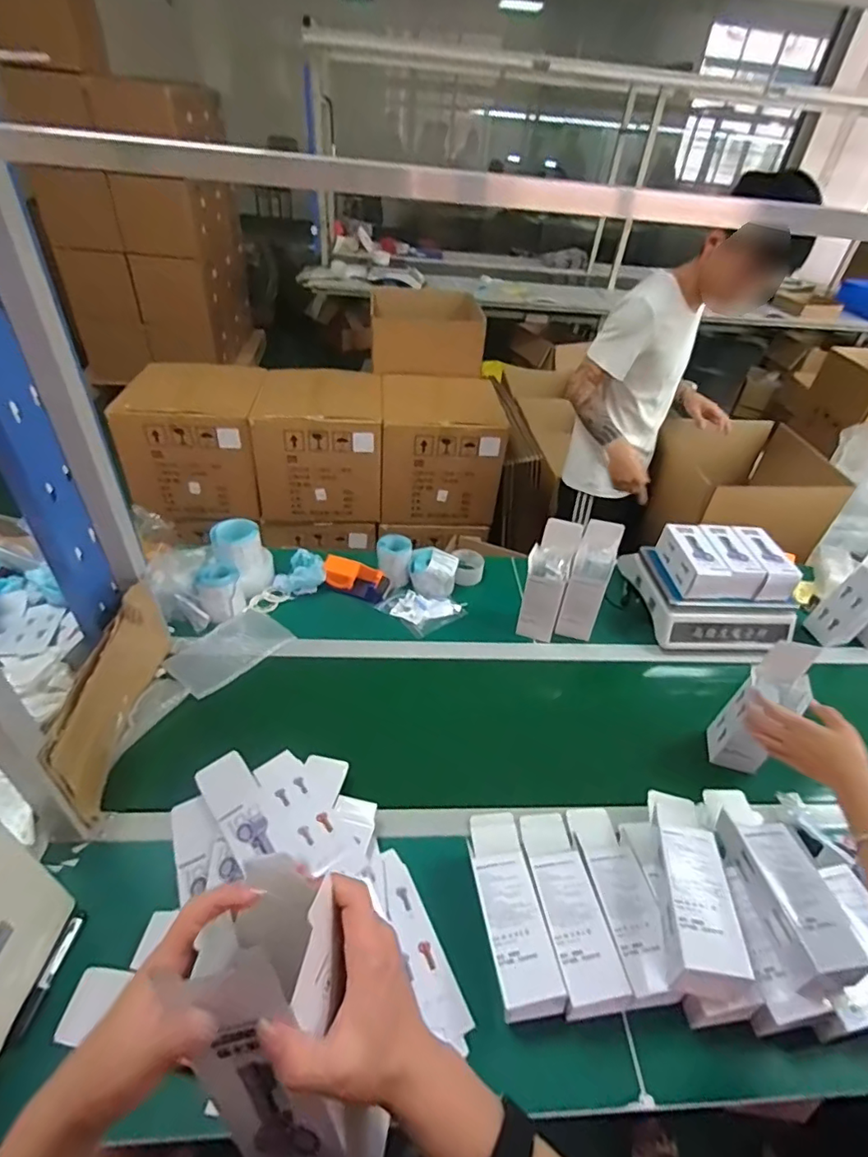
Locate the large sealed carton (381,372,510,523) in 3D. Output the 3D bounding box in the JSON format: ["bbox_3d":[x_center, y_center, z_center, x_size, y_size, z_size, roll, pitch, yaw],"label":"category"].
[{"bbox_3d":[0.018,-0.447,1.857,0.389,0.385,0.343,1,41,-5],"label":"large sealed carton"}]

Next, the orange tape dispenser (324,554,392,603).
[{"bbox_3d":[-0.172,-0.003,1.203,0.150,0.056,0.072,15,41,11],"label":"orange tape dispenser"}]

